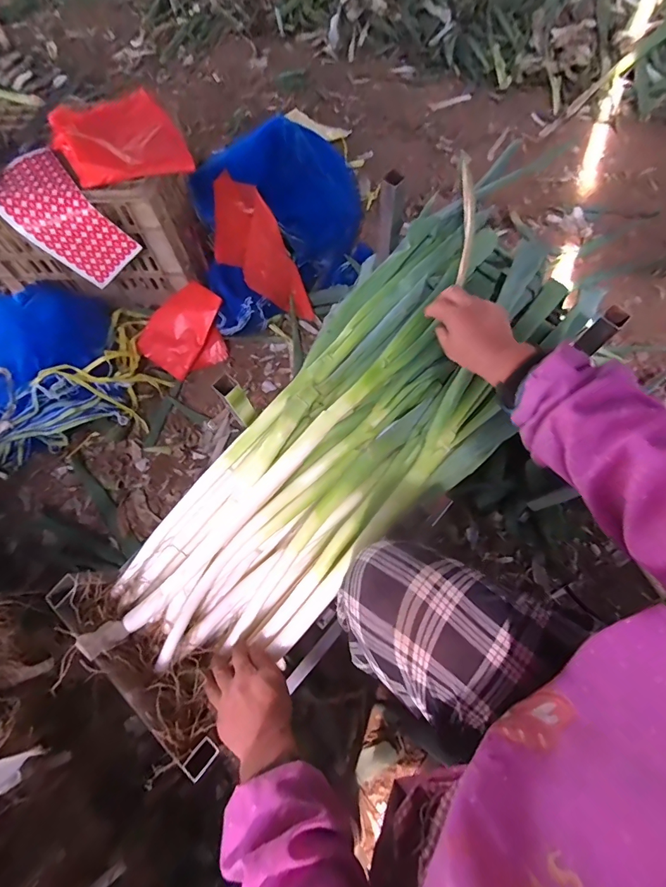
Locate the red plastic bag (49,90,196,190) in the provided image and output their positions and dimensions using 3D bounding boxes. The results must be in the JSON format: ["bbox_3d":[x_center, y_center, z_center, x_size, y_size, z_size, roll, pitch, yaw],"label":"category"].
[{"bbox_3d":[-0.457,-0.652,0.860,0.234,0.052,0.281,-30,69,-11],"label":"red plastic bag"}]

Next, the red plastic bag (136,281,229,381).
[{"bbox_3d":[-0.360,-0.268,0.986,0.213,0.104,0.159,-28,70,-9],"label":"red plastic bag"}]

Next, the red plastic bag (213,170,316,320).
[{"bbox_3d":[-0.186,-0.461,0.959,0.155,0.095,0.374,-32,94,-10],"label":"red plastic bag"}]

